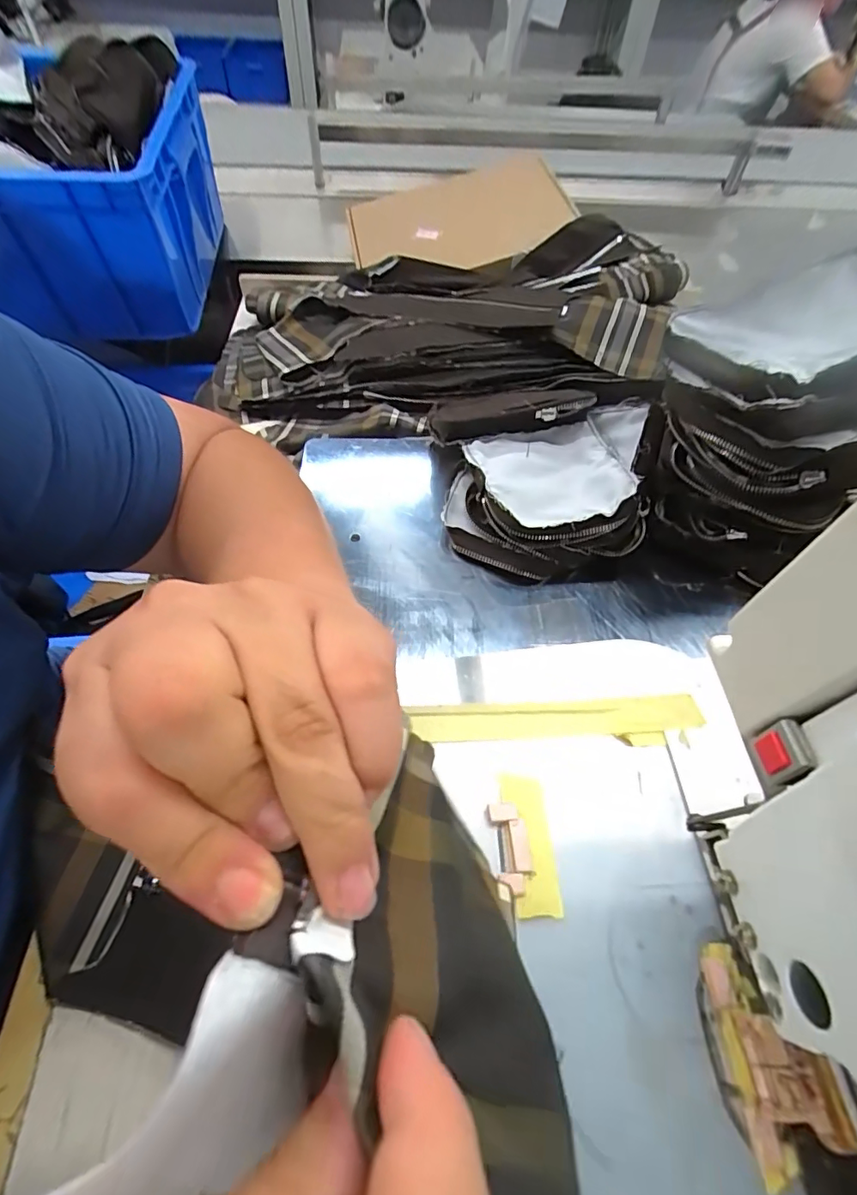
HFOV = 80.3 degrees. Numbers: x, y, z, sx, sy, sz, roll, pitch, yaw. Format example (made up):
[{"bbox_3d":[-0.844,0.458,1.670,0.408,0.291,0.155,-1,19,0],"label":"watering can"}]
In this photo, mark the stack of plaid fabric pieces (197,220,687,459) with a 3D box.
[{"bbox_3d":[0.044,-0.321,0.585,0.585,0.050,0.318,-12,58,-10],"label":"stack of plaid fabric pieces"}]

